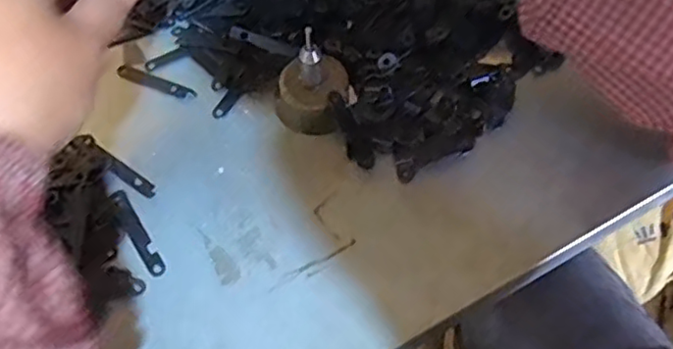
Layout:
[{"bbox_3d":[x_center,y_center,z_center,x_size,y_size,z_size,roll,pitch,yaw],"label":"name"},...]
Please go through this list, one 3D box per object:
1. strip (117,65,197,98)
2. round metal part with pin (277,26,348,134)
[{"bbox_3d":[-0.112,-0.057,0.399,0.053,0.004,0.008,21,65,10],"label":"strip"},{"bbox_3d":[-0.014,-0.053,0.366,0.040,0.055,0.041,0,63,0],"label":"round metal part with pin"}]

